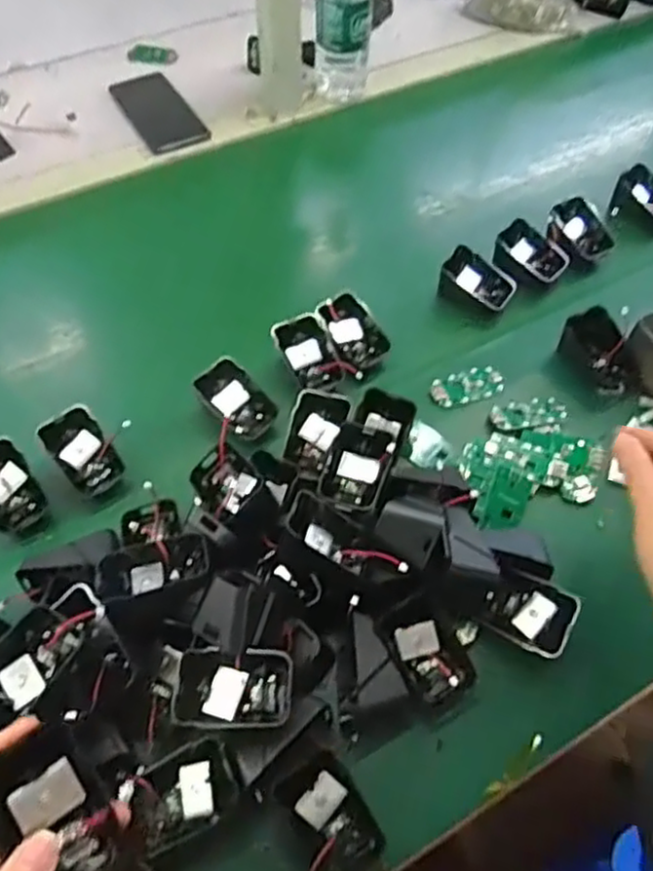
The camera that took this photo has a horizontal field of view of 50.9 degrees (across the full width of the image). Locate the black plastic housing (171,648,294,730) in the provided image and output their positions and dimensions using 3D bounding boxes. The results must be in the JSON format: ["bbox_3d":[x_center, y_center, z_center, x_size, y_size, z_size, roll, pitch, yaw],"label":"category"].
[{"bbox_3d":[-0.056,0.154,0.415,0.069,0.020,0.043,-1,55,-1],"label":"black plastic housing"}]

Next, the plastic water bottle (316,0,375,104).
[{"bbox_3d":[0.021,-0.492,0.764,0.061,0.228,0.060,-3,55,-3],"label":"plastic water bottle"}]

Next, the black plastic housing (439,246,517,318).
[{"bbox_3d":[0.145,-0.146,0.654,0.067,0.042,0.037,26,59,16],"label":"black plastic housing"}]

